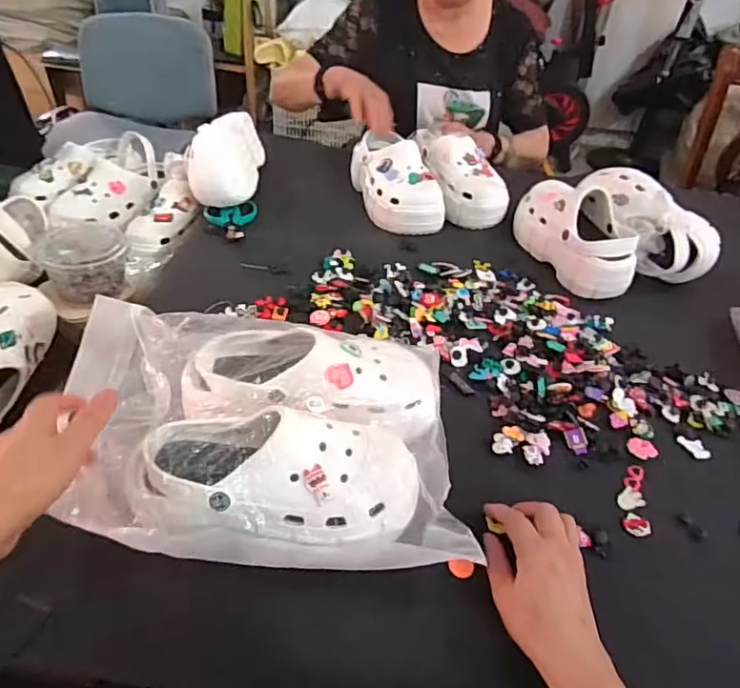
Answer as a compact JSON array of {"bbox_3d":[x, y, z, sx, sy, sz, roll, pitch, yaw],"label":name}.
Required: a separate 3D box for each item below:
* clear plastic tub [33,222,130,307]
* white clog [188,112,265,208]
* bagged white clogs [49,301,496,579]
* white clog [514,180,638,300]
[{"bbox_3d":[-0.393,-0.112,0.758,0.113,0.070,0.097,-20,49,-26],"label":"clear plastic tub"},{"bbox_3d":[-0.239,-0.317,0.922,0.099,0.105,0.219,3,42,-4],"label":"white clog"},{"bbox_3d":[-0.084,0.077,0.483,0.317,0.093,0.206,3,42,-4],"label":"bagged white clogs"},{"bbox_3d":[0.312,-0.176,0.840,0.093,0.101,0.229,-8,44,-15],"label":"white clog"}]

